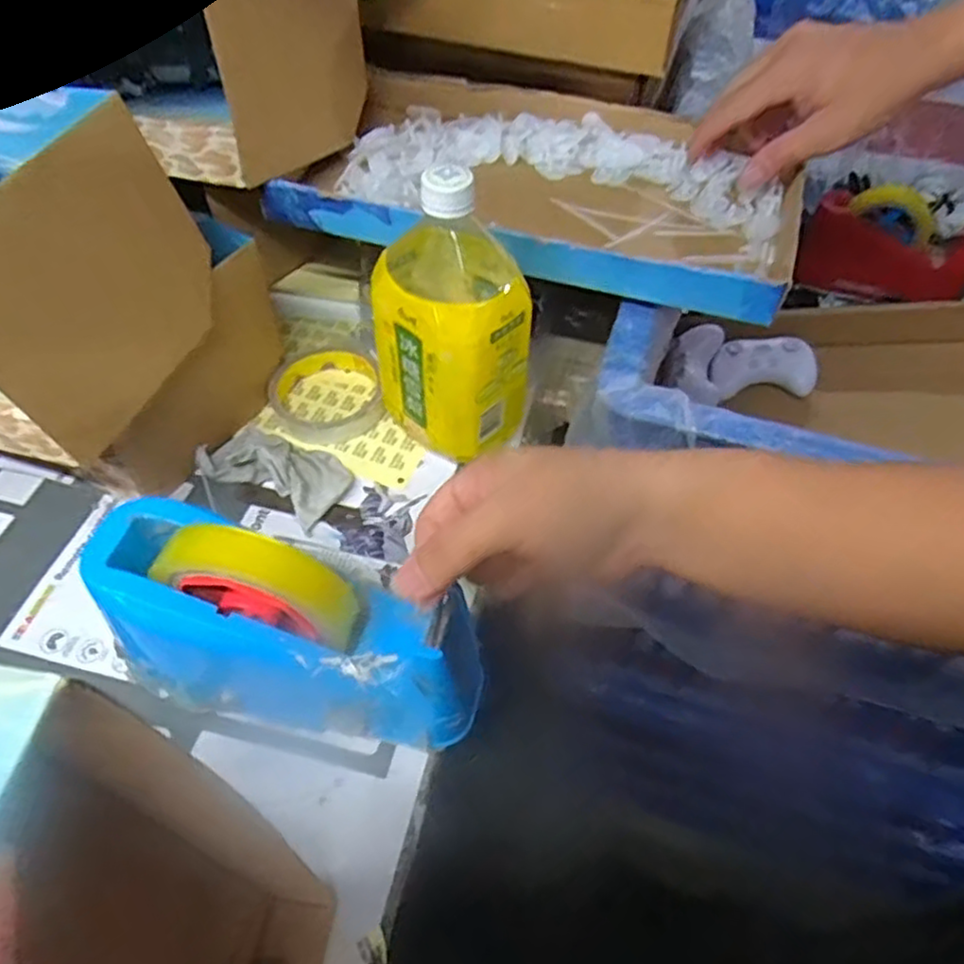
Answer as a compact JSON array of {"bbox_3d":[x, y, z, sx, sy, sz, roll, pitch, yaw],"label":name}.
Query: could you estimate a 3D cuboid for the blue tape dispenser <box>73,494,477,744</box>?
[{"bbox_3d":[-0.098,0.076,0.371,0.201,0.122,0.062,10,28,0],"label":"blue tape dispenser"}]

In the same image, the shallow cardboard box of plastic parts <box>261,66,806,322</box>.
[{"bbox_3d":[0.045,-0.223,0.526,0.364,0.043,0.211,14,54,8],"label":"shallow cardboard box of plastic parts"}]

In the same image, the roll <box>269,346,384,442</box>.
[{"bbox_3d":[-0.120,-0.071,0.545,0.082,0.023,0.084,1,53,-2],"label":"roll"}]

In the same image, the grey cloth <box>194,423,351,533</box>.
[{"bbox_3d":[-0.147,-0.014,0.500,0.099,0.027,0.059,26,56,16],"label":"grey cloth"}]

